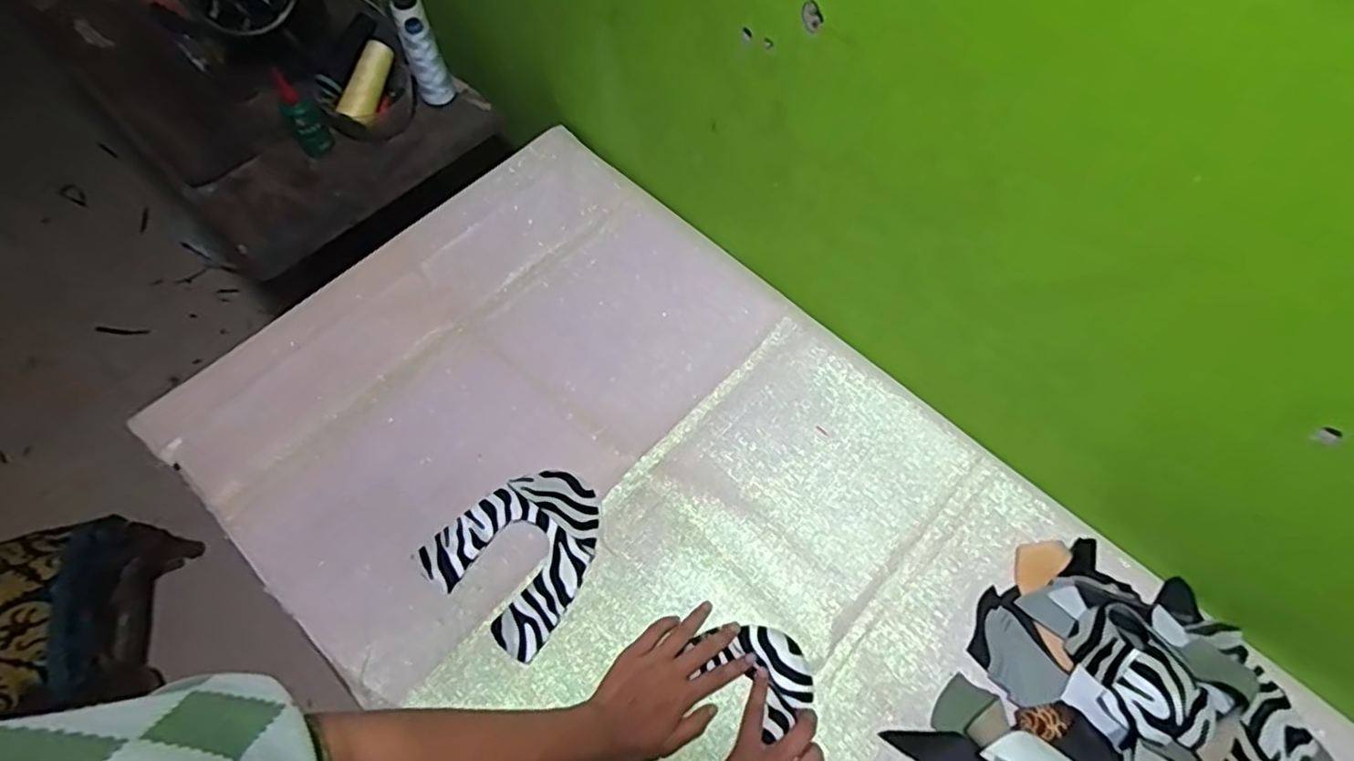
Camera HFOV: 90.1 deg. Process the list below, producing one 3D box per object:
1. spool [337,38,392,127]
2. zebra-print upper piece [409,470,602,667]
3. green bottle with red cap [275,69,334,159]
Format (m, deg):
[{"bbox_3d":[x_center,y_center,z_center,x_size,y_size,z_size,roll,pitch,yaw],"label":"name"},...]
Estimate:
[{"bbox_3d":[-0.402,-0.389,0.882,0.035,0.036,0.115,13,78,6],"label":"spool"},{"bbox_3d":[-0.148,0.162,0.666,0.146,0.007,0.161,35,68,16],"label":"zebra-print upper piece"},{"bbox_3d":[-0.473,-0.331,0.854,0.035,0.107,0.030,7,63,3],"label":"green bottle with red cap"}]

